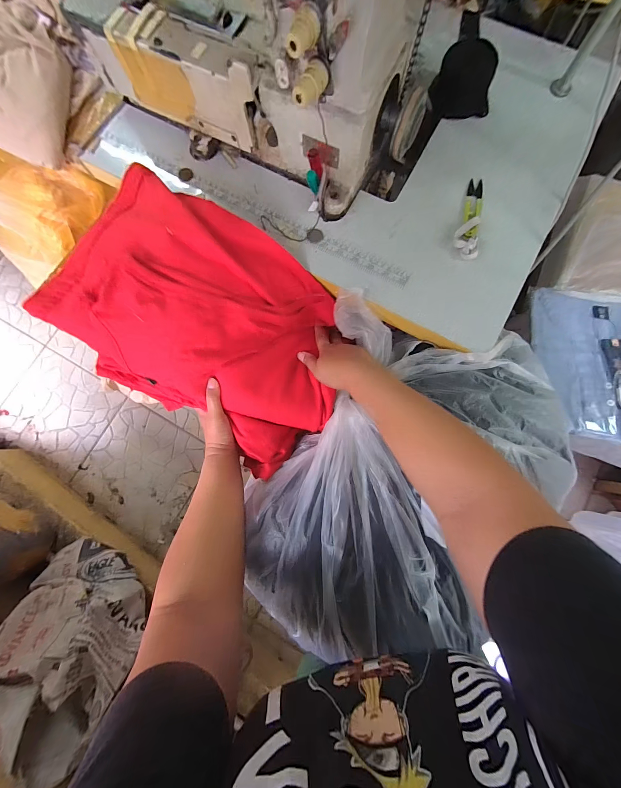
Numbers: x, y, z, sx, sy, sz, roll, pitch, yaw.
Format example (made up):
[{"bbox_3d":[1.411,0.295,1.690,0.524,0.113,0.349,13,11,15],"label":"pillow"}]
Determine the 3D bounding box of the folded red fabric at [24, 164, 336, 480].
[{"bbox_3d":[-0.121,-0.084,0.394,0.343,0.164,0.273,31,82,6],"label":"folded red fabric"}]

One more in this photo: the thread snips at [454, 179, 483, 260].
[{"bbox_3d":[0.232,-0.259,0.415,0.034,0.020,0.129,10,80,3],"label":"thread snips"}]

